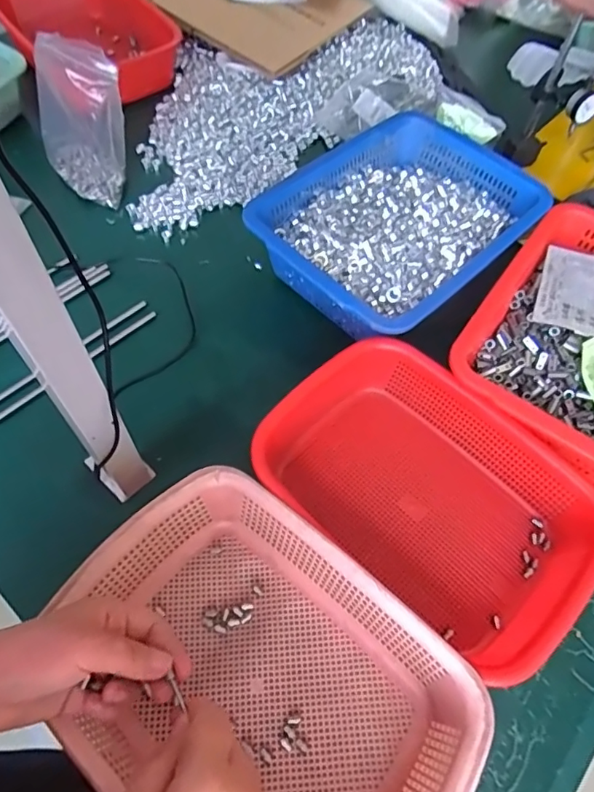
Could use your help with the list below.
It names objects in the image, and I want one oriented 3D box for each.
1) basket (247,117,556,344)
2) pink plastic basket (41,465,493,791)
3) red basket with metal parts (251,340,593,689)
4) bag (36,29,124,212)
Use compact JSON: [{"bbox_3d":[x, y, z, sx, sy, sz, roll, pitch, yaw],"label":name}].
[{"bbox_3d":[0.120,-0.196,0.637,0.325,0.096,0.229,-40,69,-23],"label":"basket"},{"bbox_3d":[-0.027,0.212,0.403,0.290,0.084,0.201,39,65,18],"label":"pink plastic basket"},{"bbox_3d":[0.118,0.087,0.489,0.178,0.077,0.281,-39,69,-23],"label":"red basket with metal parts"},{"bbox_3d":[-0.260,-0.335,0.656,0.100,0.155,0.079,35,64,16],"label":"bag"}]

